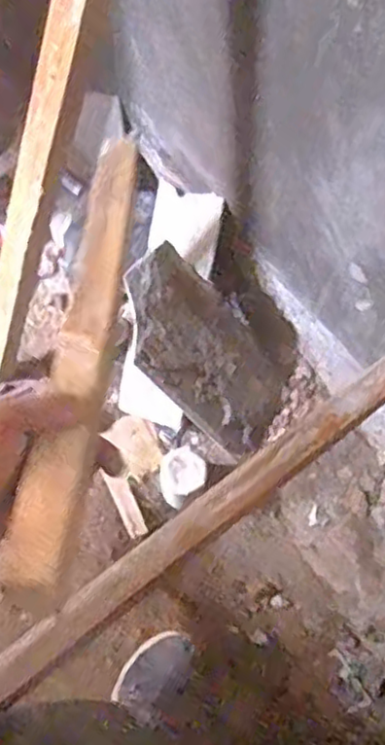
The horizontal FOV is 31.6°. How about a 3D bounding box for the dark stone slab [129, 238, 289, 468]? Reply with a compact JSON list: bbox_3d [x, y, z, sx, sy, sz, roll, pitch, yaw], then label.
[{"bbox_3d":[0.029,-0.027,1.310,0.208,0.457,0.022,-53,36,-8],"label":"dark stone slab"}]

